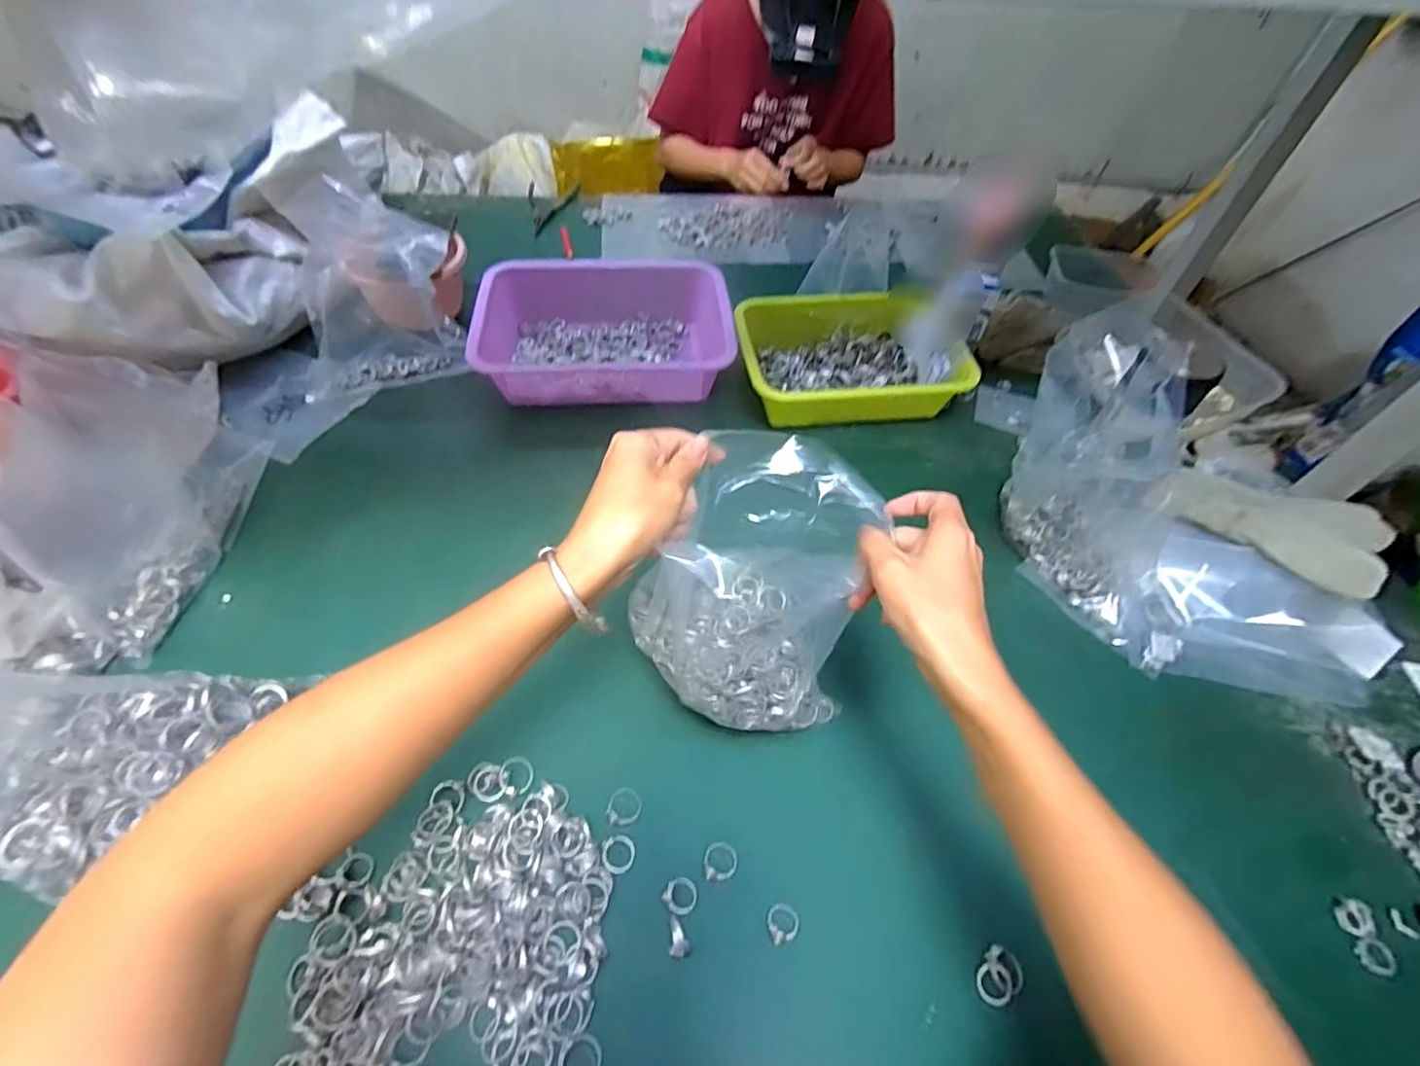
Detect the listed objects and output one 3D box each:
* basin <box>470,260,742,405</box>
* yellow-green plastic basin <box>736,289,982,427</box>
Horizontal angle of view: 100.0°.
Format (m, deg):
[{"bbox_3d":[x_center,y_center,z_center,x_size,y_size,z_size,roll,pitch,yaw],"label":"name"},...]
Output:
[{"bbox_3d":[-0.130,-0.257,0.755,0.295,0.077,0.204,-3,54,-6],"label":"basin"},{"bbox_3d":[0.164,-0.231,0.755,0.266,0.065,0.208,-6,54,-8],"label":"yellow-green plastic basin"}]

